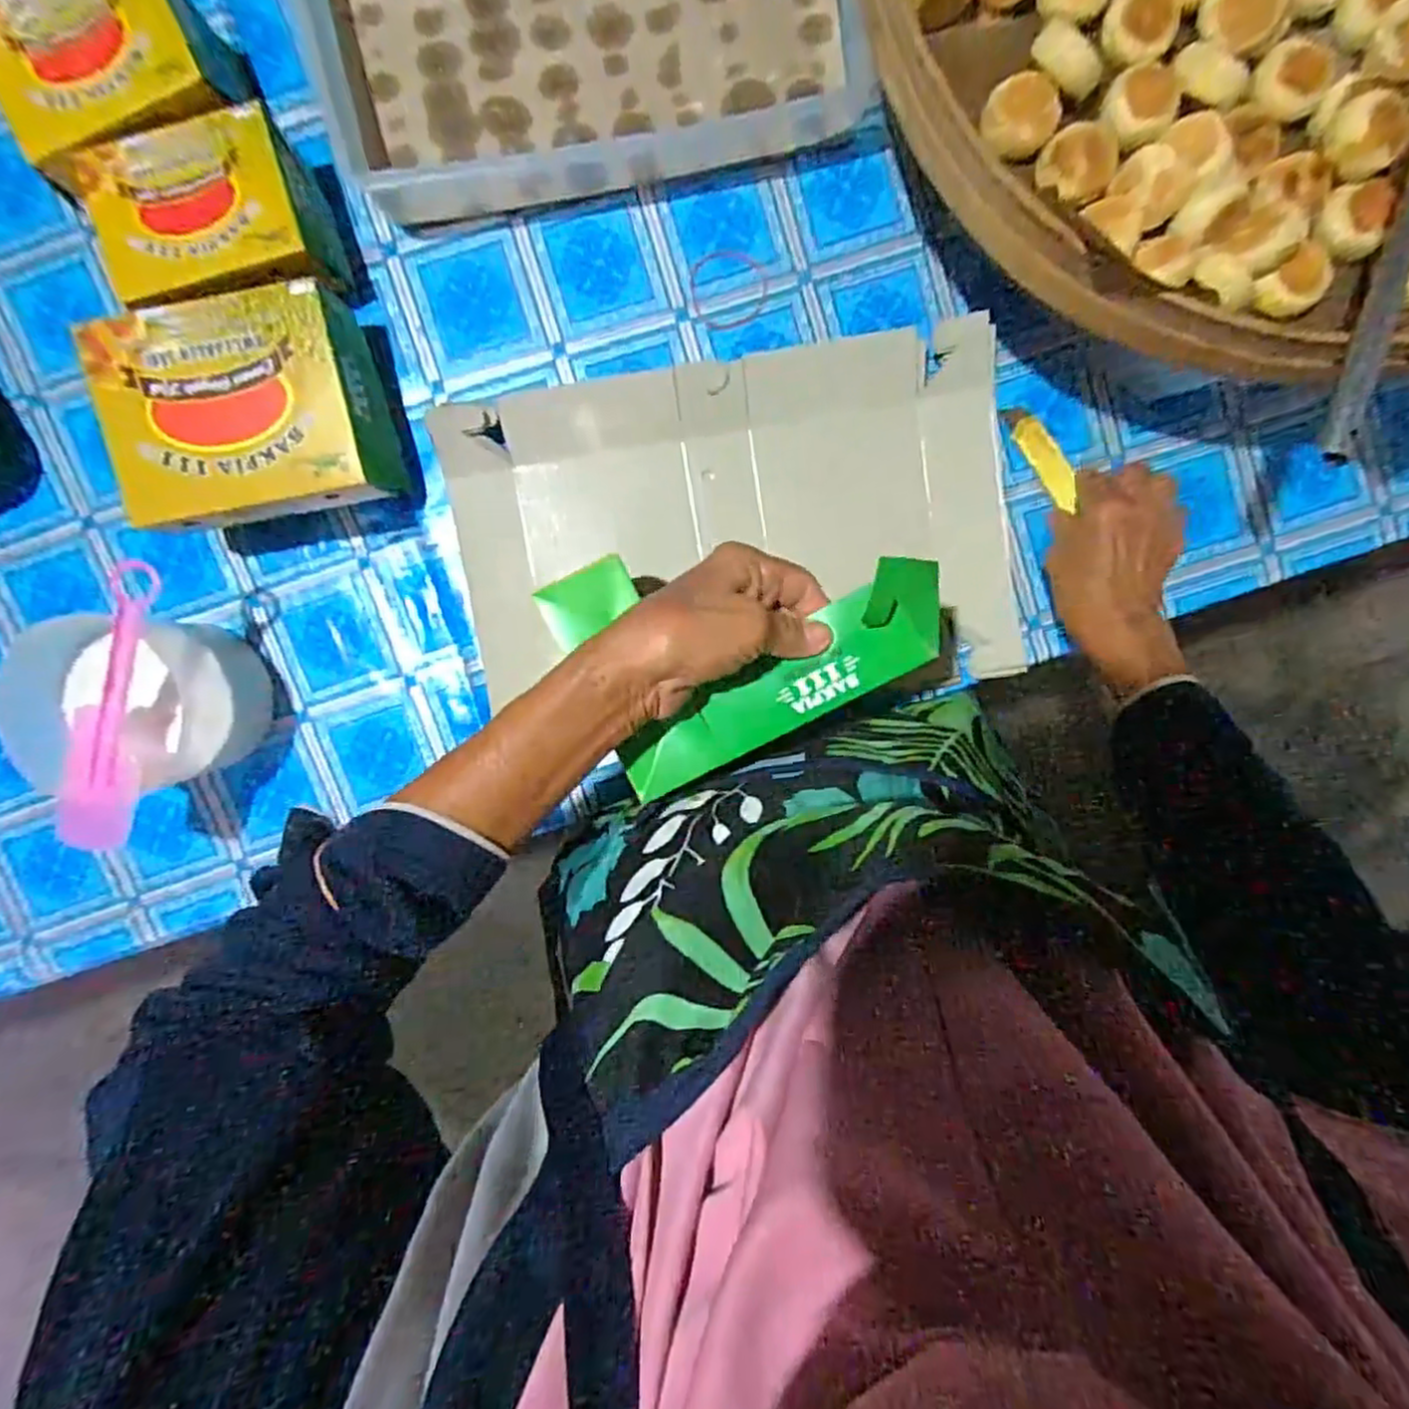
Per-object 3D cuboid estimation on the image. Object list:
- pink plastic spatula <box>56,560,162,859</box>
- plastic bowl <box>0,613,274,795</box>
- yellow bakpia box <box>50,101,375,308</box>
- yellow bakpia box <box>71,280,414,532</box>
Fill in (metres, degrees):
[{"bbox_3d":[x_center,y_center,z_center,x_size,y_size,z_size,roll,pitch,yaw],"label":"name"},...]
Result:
[{"bbox_3d":[-0.391,0.002,0.470,0.048,0.020,0.190,12,98,-2],"label":"pink plastic spatula"},{"bbox_3d":[-0.412,-0.003,0.531,0.114,0.112,0.117,0,96,-2],"label":"plastic bowl"},{"bbox_3d":[-0.315,-0.311,0.477,0.135,0.083,0.101,-13,96,0],"label":"yellow bakpia box"},{"bbox_3d":[-0.303,-0.196,0.497,0.161,0.106,0.126,-10,96,-1],"label":"yellow bakpia box"}]

